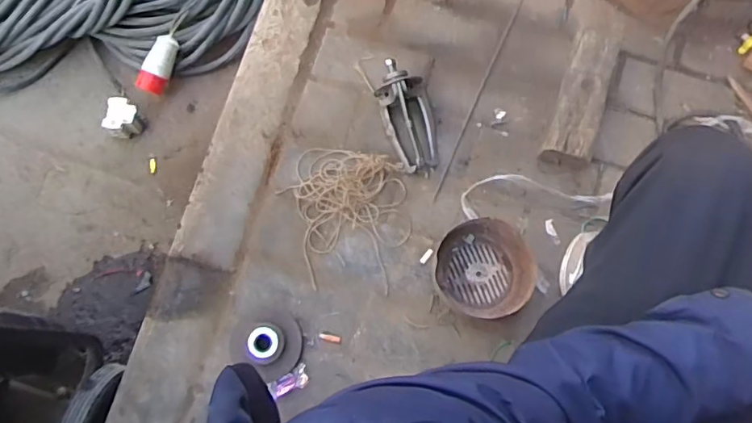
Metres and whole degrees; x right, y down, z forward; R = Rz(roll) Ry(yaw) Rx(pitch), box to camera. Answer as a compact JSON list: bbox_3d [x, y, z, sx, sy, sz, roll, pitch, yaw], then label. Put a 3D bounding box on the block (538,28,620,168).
[{"bbox_3d":[0.396,-0.226,1.065,0.090,0.071,0.287,18,74,4],"label":"block"}]

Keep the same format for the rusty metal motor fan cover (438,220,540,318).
[{"bbox_3d":[0.196,0.102,0.977,0.177,0.065,0.163,27,75,6],"label":"rusty metal motor fan cover"}]

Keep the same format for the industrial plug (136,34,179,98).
[{"bbox_3d":[-0.495,-0.332,1.236,0.057,0.063,0.140,32,106,8],"label":"industrial plug"}]

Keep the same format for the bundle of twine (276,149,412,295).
[{"bbox_3d":[-0.058,0.004,1.024,0.234,0.039,0.268,-3,74,-2],"label":"bundle of twine"}]

